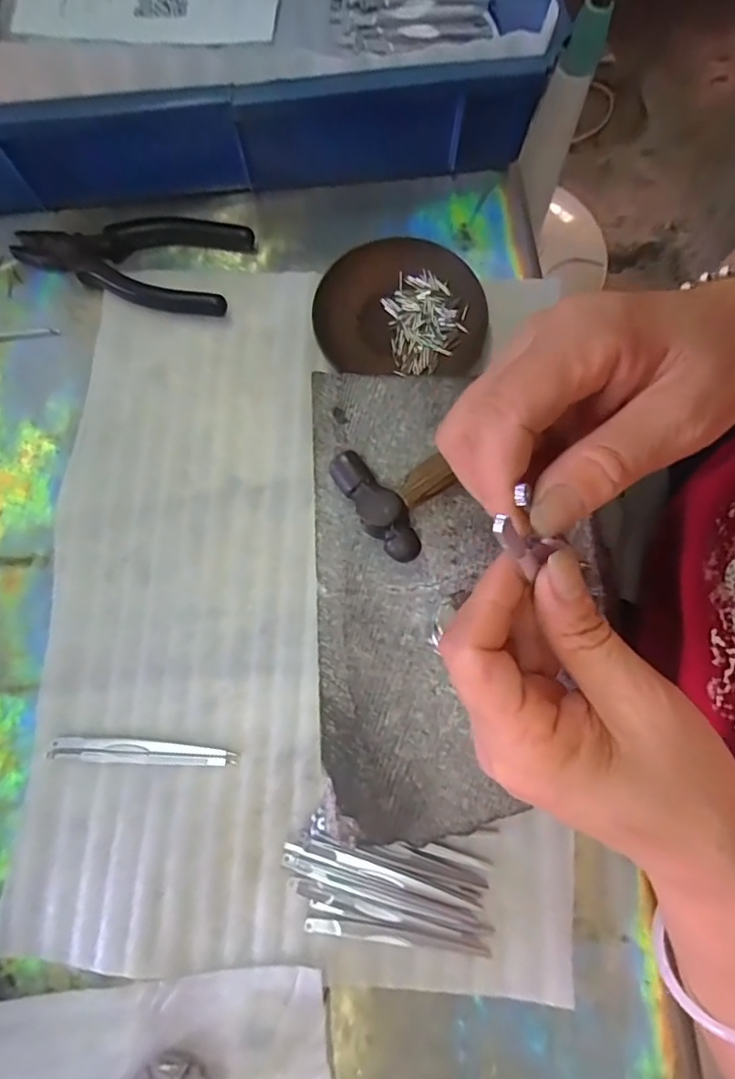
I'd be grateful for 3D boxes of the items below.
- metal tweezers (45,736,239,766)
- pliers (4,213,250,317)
[{"bbox_3d":[-0.132,0.125,0.309,0.107,0.004,0.013,2,78,0],"label":"metal tweezers"},{"bbox_3d":[-0.166,-0.206,0.373,0.165,0.018,0.075,12,78,3],"label":"pliers"}]

